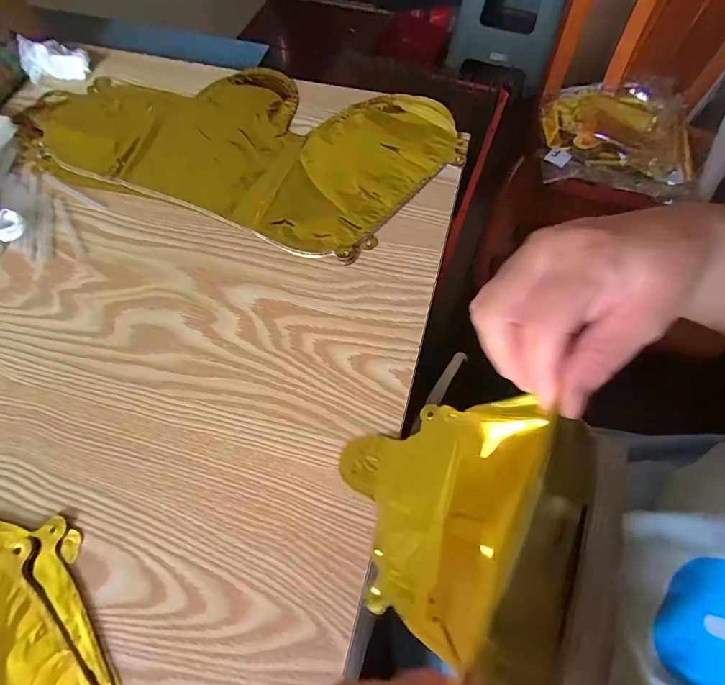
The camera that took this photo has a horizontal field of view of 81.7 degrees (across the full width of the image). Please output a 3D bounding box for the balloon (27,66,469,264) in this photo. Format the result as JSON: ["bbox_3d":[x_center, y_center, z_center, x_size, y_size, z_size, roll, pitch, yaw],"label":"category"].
[{"bbox_3d":[-0.120,-0.217,0.437,0.405,0.013,0.215,21,67,12],"label":"balloon"}]

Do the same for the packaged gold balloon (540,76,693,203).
[{"bbox_3d":[0.467,-0.380,0.765,0.269,0.065,0.229,8,66,4],"label":"packaged gold balloon"}]

